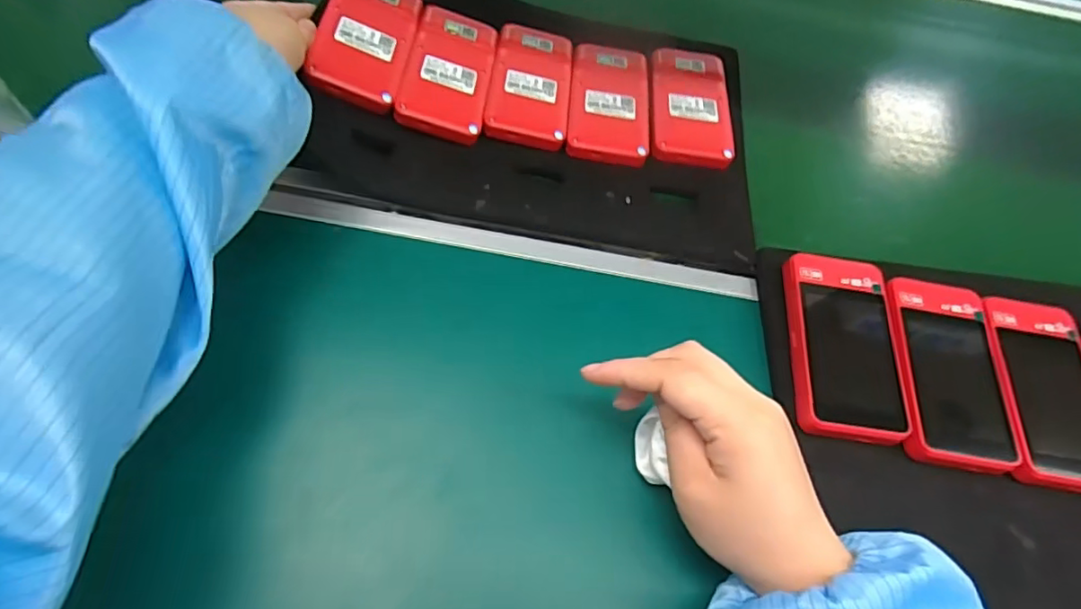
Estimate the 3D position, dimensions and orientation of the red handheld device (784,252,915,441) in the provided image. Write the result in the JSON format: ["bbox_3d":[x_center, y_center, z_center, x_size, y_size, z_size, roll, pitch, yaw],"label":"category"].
[{"bbox_3d":[0.188,0.023,0.353,0.063,0.020,0.113,7,57,1],"label":"red handheld device"}]

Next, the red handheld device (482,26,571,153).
[{"bbox_3d":[-0.007,-0.172,0.445,0.059,0.016,0.122,5,57,-1],"label":"red handheld device"}]

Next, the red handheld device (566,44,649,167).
[{"bbox_3d":[0.054,-0.160,0.451,0.060,0.015,0.121,6,57,-1],"label":"red handheld device"}]

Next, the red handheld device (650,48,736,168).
[{"bbox_3d":[0.120,-0.161,0.459,0.063,0.015,0.120,6,57,0],"label":"red handheld device"}]

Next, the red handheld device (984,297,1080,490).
[{"bbox_3d":[0.313,0.052,0.354,0.064,0.021,0.118,9,57,2],"label":"red handheld device"}]

